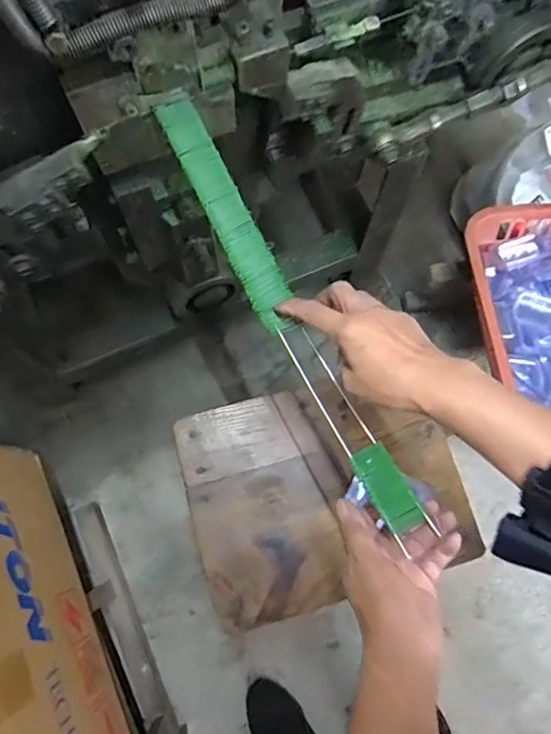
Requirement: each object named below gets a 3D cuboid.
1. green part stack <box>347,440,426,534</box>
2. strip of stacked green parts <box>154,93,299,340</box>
[{"bbox_3d":[0.090,0.097,0.430,0.033,0.007,0.070,-28,73,-8],"label":"green part stack"},{"bbox_3d":[-0.043,-0.141,0.490,0.038,0.015,0.236,-26,85,-8],"label":"strip of stacked green parts"}]

